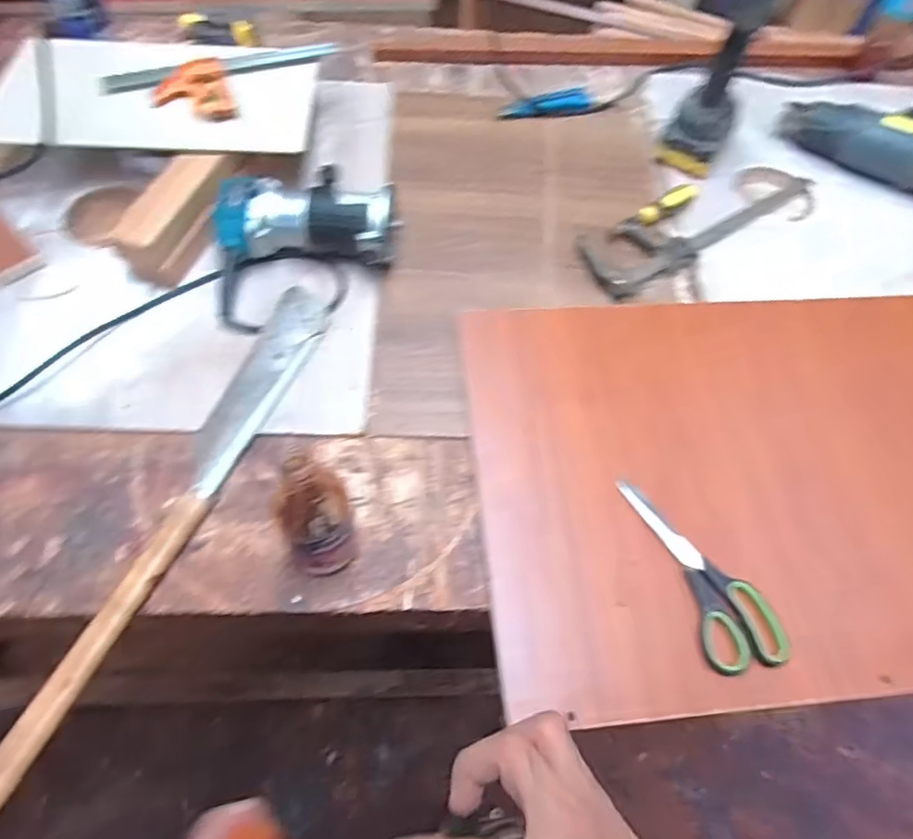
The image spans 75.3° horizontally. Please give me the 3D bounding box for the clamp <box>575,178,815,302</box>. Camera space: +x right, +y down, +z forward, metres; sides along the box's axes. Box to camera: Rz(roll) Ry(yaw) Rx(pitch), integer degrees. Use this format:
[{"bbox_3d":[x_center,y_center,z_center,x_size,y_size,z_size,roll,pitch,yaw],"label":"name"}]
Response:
[{"bbox_3d":[0.332,-0.254,0.765,0.386,0.025,0.099,-23,62,-17],"label":"clamp"}]

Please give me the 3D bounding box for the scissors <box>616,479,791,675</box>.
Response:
[{"bbox_3d":[0.219,0.129,0.526,0.073,0.010,0.181,-15,60,-12],"label":"scissors"}]

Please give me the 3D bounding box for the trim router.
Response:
[{"bbox_3d":[-0.169,-0.230,0.683,0.195,0.077,0.110,1,58,-3],"label":"trim router"}]

